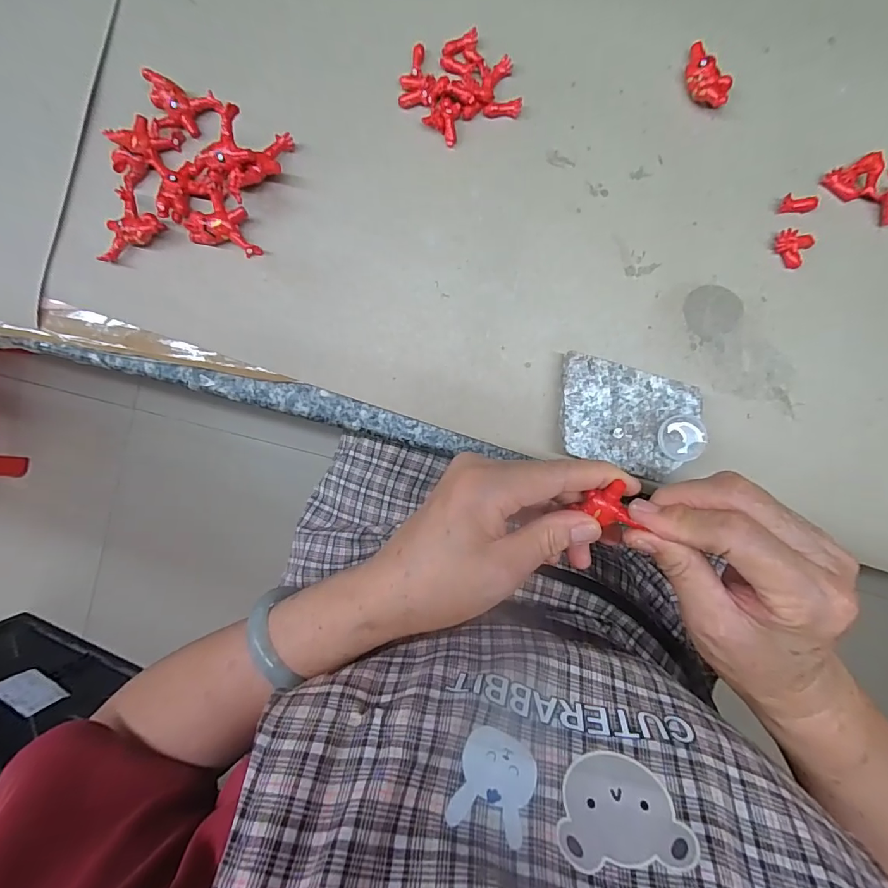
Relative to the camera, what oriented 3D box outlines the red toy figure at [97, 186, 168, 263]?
[{"bbox_3d":[-0.211,-0.139,0.302,0.036,0.017,0.045,43,94,2],"label":"red toy figure"}]

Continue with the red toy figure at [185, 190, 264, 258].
[{"bbox_3d":[-0.141,-0.140,0.297,0.045,0.015,0.033,30,93,3],"label":"red toy figure"}]

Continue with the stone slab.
[{"bbox_3d":[0.106,-0.016,0.282,0.080,0.018,0.058,18,92,3],"label":"stone slab"}]

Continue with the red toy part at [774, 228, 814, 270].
[{"bbox_3d":[0.211,-0.119,0.277,0.021,0.009,0.020,0,91,4],"label":"red toy part"}]

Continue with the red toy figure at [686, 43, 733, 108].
[{"bbox_3d":[0.157,-0.222,0.277,0.018,0.012,0.040,-24,90,4],"label":"red toy figure"}]

